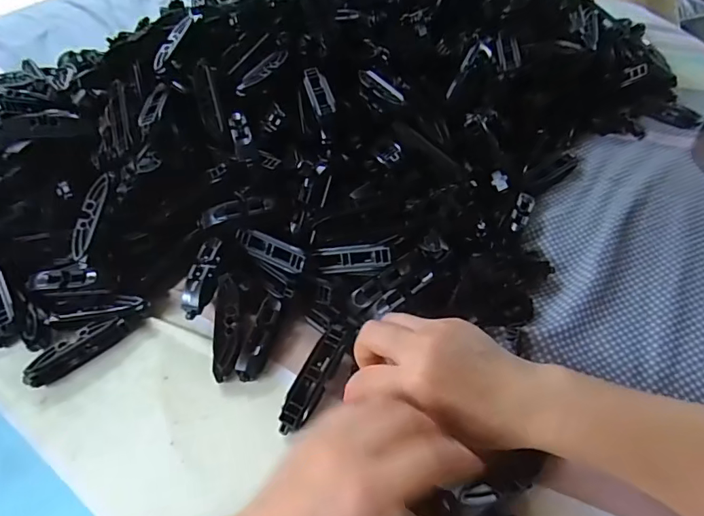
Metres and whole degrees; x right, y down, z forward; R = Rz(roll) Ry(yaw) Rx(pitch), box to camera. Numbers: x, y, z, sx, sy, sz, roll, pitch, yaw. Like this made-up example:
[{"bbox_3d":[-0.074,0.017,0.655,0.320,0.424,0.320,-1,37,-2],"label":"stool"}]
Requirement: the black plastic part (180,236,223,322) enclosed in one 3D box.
[{"bbox_3d":[-0.116,0.015,0.374,0.020,0.018,0.064,4,52,7],"label":"black plastic part"}]

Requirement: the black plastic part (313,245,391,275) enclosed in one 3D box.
[{"bbox_3d":[0.000,0.000,0.368,0.063,0.013,0.018,-5,49,22],"label":"black plastic part"}]

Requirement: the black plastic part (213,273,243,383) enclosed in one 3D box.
[{"bbox_3d":[-0.093,0.050,0.357,0.019,0.012,0.080,-4,64,0],"label":"black plastic part"}]

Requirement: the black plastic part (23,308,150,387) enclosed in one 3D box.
[{"bbox_3d":[-0.200,0.064,0.360,0.090,0.014,0.018,-34,57,-22],"label":"black plastic part"}]

